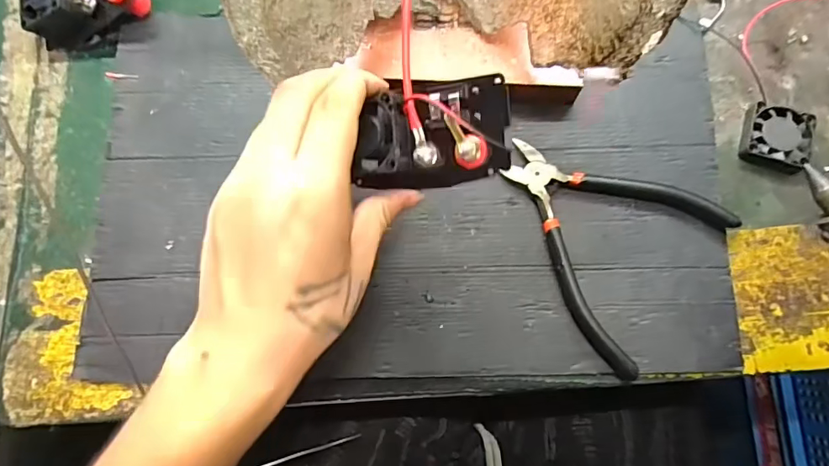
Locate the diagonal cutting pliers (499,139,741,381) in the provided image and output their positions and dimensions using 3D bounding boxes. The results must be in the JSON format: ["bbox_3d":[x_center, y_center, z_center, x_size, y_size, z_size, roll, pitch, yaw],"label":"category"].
[{"bbox_3d":[0.113,-0.003,0.313,0.138,0.013,0.121,40,80,10],"label":"diagonal cutting pliers"}]

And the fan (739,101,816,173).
[{"bbox_3d":[0.242,-0.064,0.327,0.039,0.011,0.042,23,77,7],"label":"fan"}]

